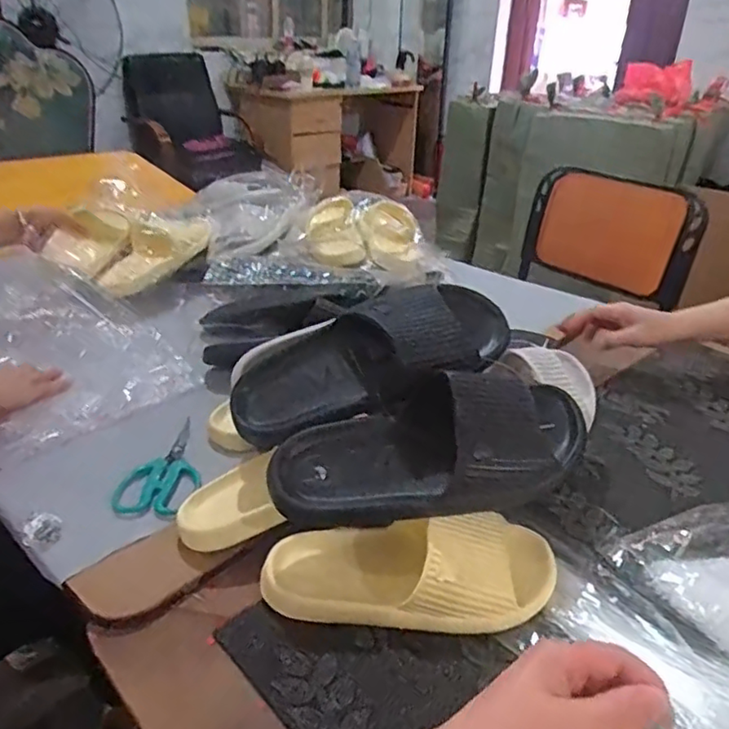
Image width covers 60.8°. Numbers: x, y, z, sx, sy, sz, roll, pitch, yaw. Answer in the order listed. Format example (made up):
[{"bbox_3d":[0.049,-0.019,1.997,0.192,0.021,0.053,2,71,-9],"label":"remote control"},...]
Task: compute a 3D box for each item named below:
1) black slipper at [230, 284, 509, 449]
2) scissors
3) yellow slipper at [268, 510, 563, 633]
[{"bbox_3d":[0.002,-0.007,0.583,0.263,0.083,0.107,-22,31,-1],"label":"black slipper"},{"bbox_3d":[-0.212,0.110,0.662,0.080,0.018,0.136,3,28,2],"label":"scissors"},{"bbox_3d":[0.038,0.171,0.532,0.244,0.072,0.085,3,28,3],"label":"yellow slipper"}]

